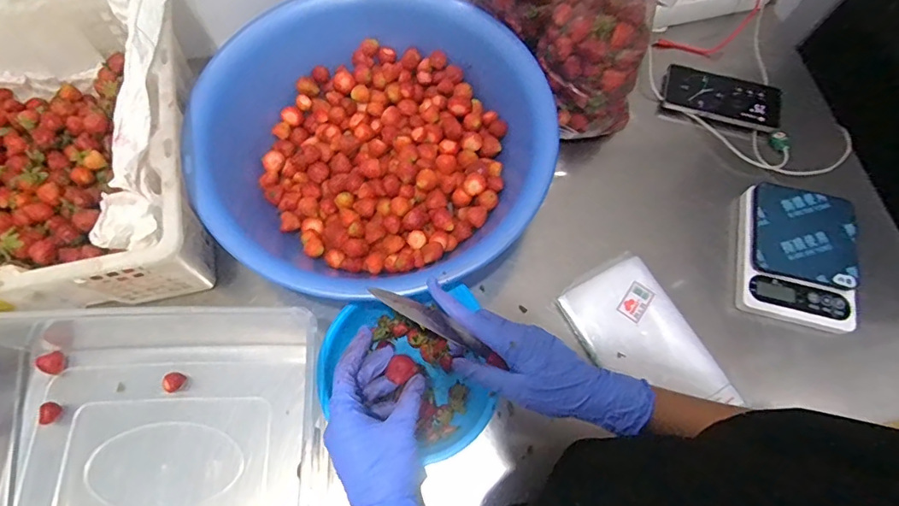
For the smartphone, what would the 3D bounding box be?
[{"bbox_3d":[0.399,-0.229,0.717,0.162,0.017,0.072,15,69,4],"label":"smartphone"}]

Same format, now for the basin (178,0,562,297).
[{"bbox_3d":[-0.083,-0.149,0.619,0.398,0.121,0.352,2,69,-1],"label":"basin"}]

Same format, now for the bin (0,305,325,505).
[{"bbox_3d":[-0.349,0.210,0.480,0.428,0.124,0.329,-2,69,-3],"label":"bin"}]

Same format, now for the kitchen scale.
[{"bbox_3d":[0.443,0.000,0.626,0.140,0.030,0.181,12,69,3],"label":"kitchen scale"}]

